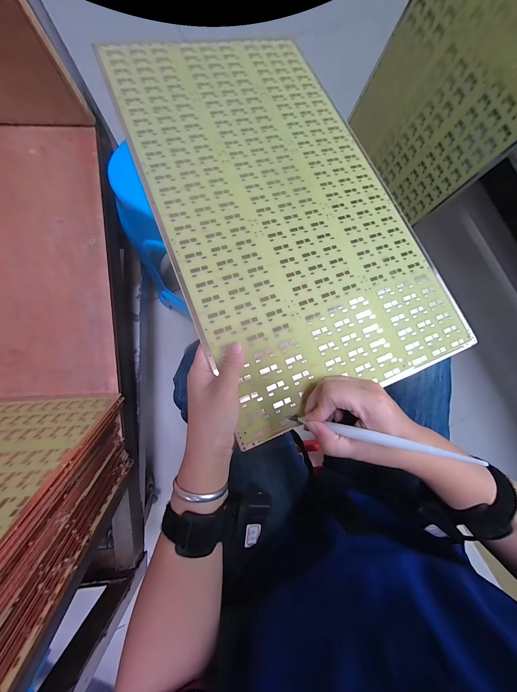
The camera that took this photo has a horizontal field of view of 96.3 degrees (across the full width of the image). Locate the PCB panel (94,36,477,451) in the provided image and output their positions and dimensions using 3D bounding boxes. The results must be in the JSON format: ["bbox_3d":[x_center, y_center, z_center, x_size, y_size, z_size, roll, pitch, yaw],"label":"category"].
[{"bbox_3d":[0.026,-0.208,0.312,0.318,0.008,0.560,-20,81,-12],"label":"PCB panel"}]

